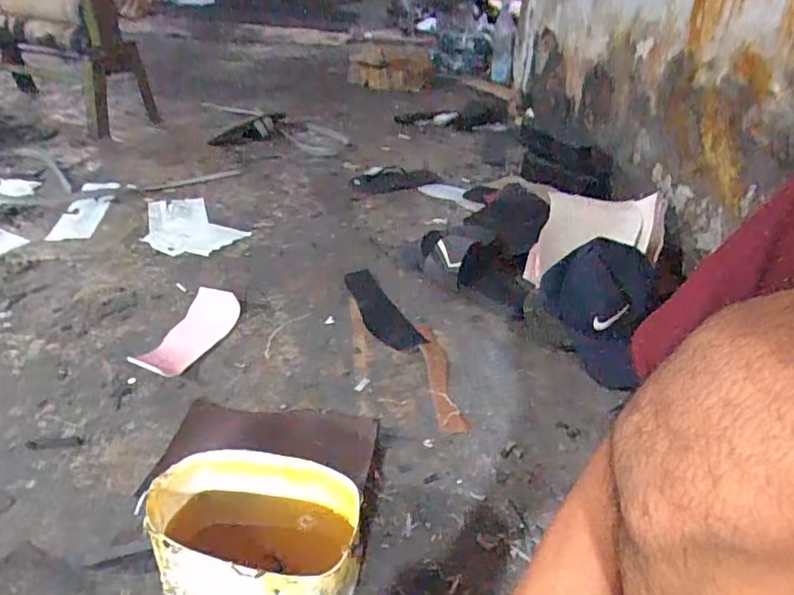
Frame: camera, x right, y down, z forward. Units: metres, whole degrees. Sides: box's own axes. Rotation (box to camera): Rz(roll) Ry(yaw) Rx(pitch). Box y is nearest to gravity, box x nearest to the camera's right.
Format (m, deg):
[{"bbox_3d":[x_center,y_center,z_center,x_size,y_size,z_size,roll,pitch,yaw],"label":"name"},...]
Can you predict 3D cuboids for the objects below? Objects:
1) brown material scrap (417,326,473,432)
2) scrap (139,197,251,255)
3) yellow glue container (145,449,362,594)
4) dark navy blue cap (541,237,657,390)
[{"bbox_3d":[0.070,0.123,0.893,0.044,0.006,0.252,1,34,-9],"label":"brown material scrap"},{"bbox_3d":[-0.485,-0.165,1.239,0.279,0.014,0.182,30,43,30],"label":"scrap"},{"bbox_3d":[-0.143,0.251,0.564,0.202,0.137,0.131,8,36,6],"label":"yellow glue container"},{"bbox_3d":[0.342,0.011,0.944,0.184,0.136,0.248,18,38,18],"label":"dark navy blue cap"}]

